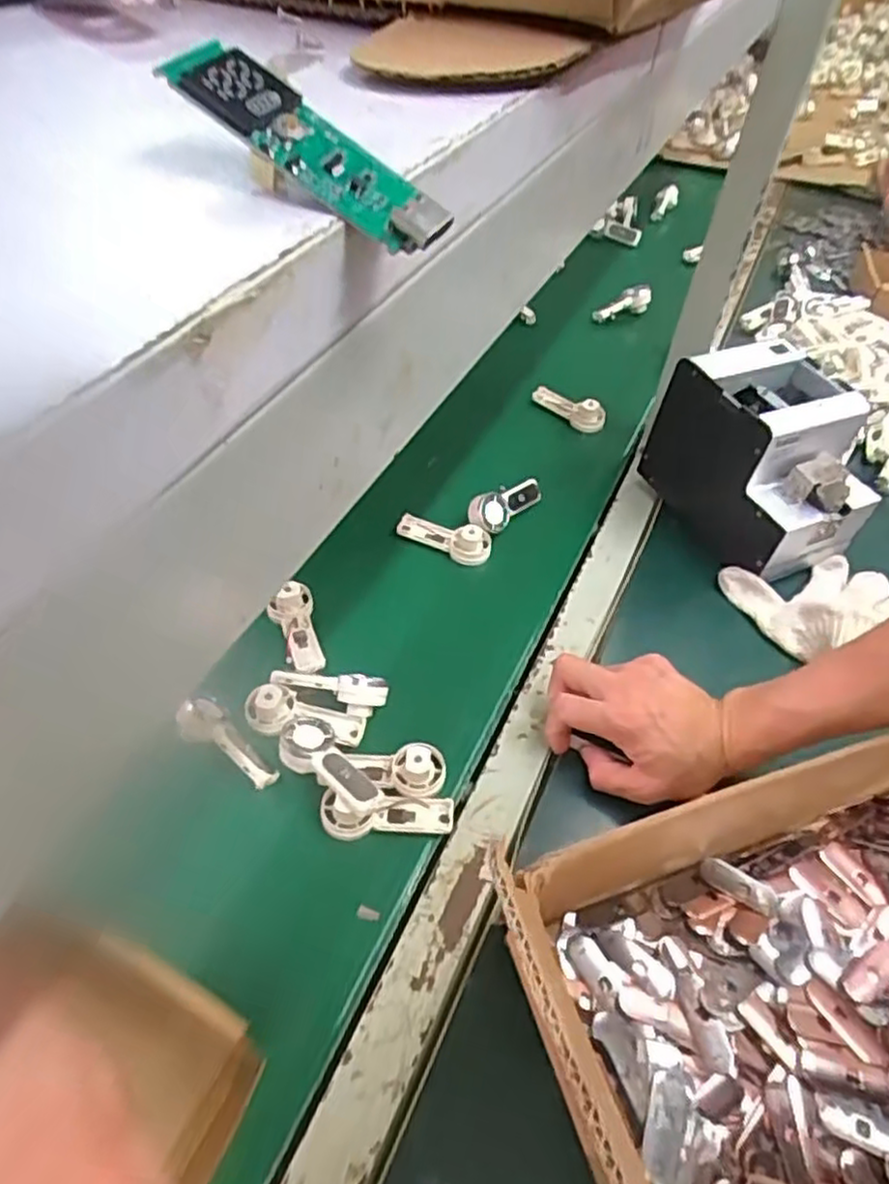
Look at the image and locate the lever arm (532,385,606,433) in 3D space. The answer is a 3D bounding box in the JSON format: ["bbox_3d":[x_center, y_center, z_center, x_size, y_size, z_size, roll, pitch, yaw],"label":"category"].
[{"bbox_3d":[0.145,-0.219,0.851,0.093,0.038,0.023,38,56,25],"label":"lever arm"}]

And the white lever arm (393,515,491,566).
[{"bbox_3d":[-0.002,-0.054,0.691,0.093,0.026,0.035,12,49,6],"label":"white lever arm"}]

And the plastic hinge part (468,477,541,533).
[{"bbox_3d":[0.066,-0.090,0.715,0.089,0.020,0.034,-28,57,-26],"label":"plastic hinge part"}]

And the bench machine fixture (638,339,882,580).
[{"bbox_3d":[0.302,-0.122,0.689,0.129,0.148,0.178,-17,53,-18],"label":"bench machine fixture"}]

